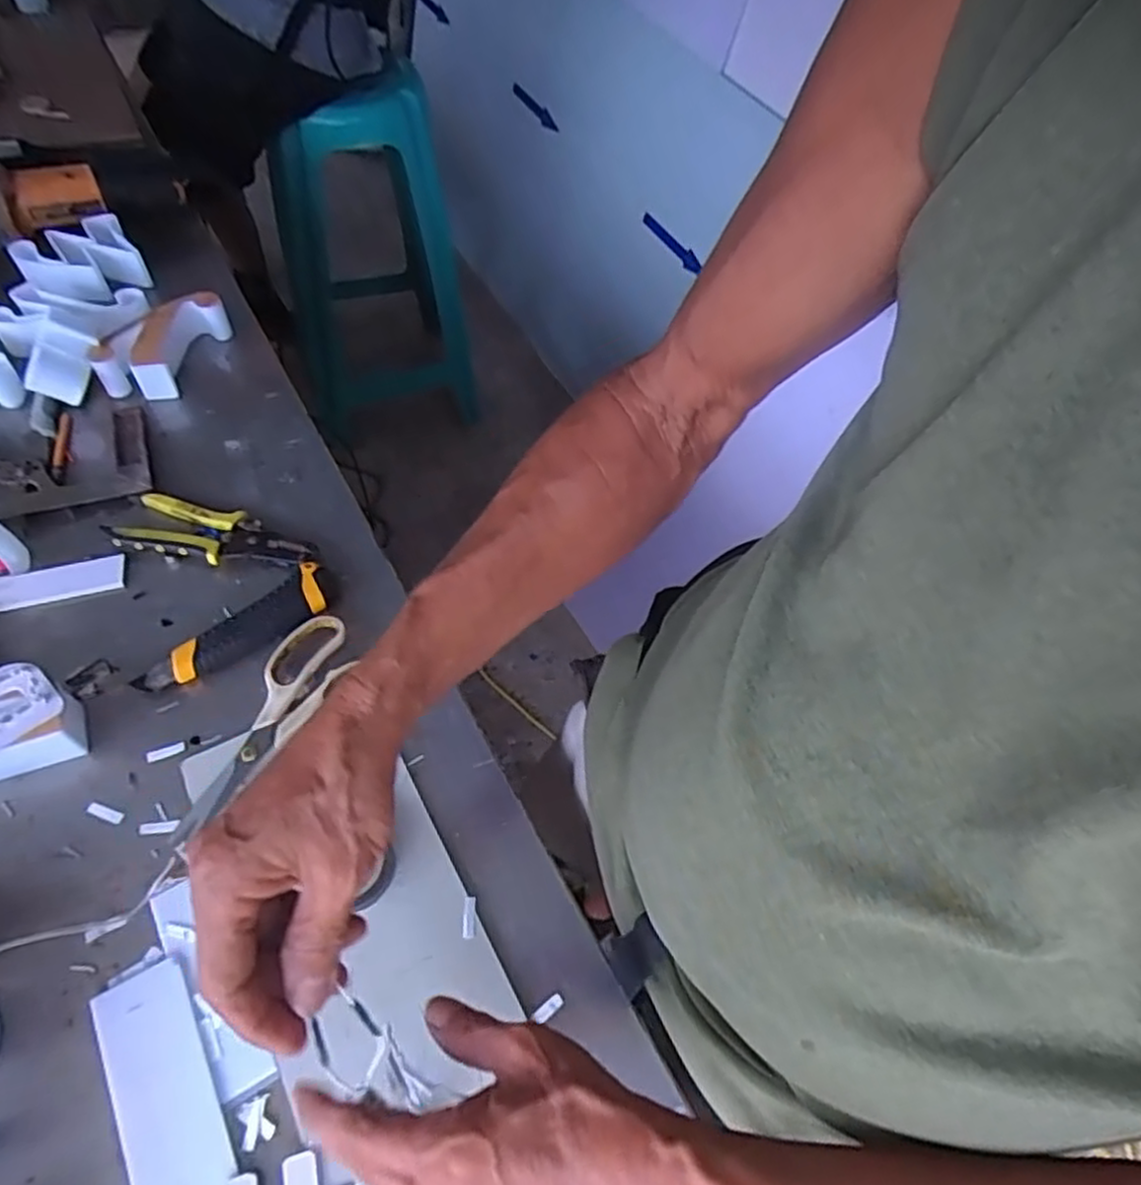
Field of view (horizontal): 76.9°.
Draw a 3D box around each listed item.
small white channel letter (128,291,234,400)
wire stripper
[{"bbox_3d":[-0.389,-0.246,0.726,0.098,0.054,0.092,-20,62,-17],"label":"small white channel letter"},{"bbox_3d":[-0.304,-0.052,0.617,0.158,0.023,0.057,10,57,-1],"label":"wire stripper"}]

